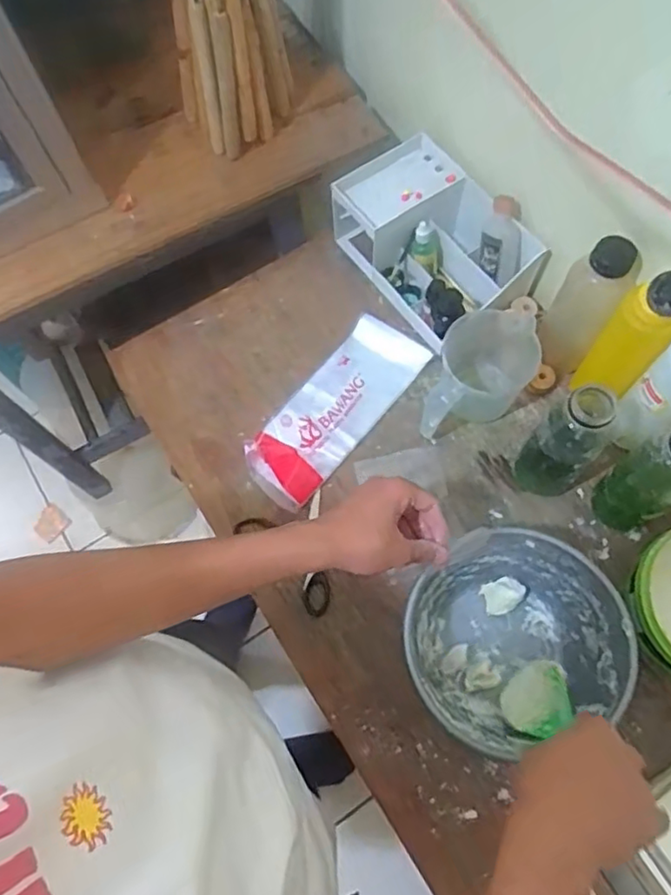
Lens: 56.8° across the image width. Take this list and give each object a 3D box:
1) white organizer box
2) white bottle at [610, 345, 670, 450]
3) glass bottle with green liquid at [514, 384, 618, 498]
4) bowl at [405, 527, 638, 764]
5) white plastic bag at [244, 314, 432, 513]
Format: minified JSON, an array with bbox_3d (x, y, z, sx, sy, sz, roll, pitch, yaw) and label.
[{"bbox_3d":[0.123,-0.260,0.781,0.151,0.088,0.233,-34,71,-11],"label":"white organizer box"},{"bbox_3d":[0.336,-0.054,0.633,0.052,0.159,0.057,-1,68,2],"label":"white bottle"},{"bbox_3d":[0.222,0.002,0.622,0.060,0.168,0.064,-41,72,-13],"label":"glass bottle with green liquid"},{"bbox_3d":[0.170,0.177,0.604,0.179,0.105,0.171,-1,68,2],"label":"bowl"},{"bbox_3d":[0.000,-0.050,0.750,0.095,0.025,0.261,36,74,15],"label":"white plastic bag"}]

